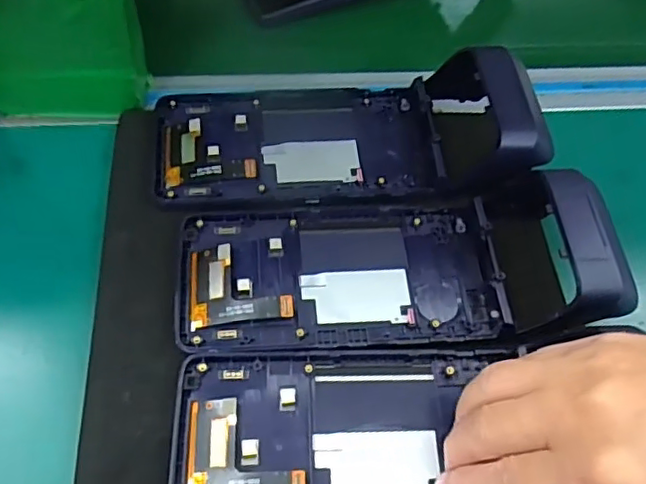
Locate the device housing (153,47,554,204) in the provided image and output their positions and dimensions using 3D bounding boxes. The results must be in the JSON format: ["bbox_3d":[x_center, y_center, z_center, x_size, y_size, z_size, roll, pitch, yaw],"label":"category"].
[{"bbox_3d":[0.013,-0.069,0.342,0.220,0.046,0.092,-1,59,-5],"label":"device housing"}]

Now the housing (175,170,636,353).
[{"bbox_3d":[0.035,0.006,0.300,0.218,0.045,0.085,-2,59,-6],"label":"housing"}]

